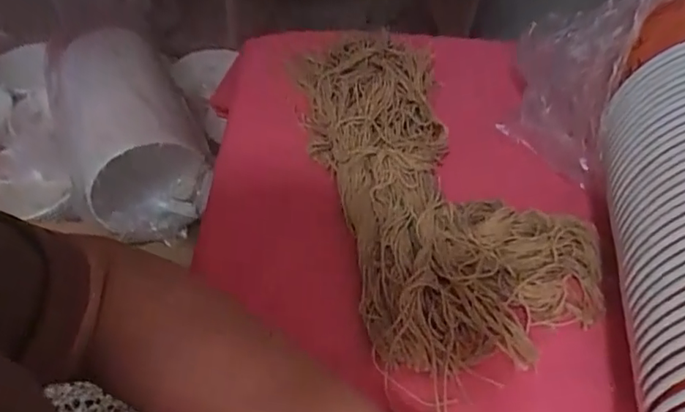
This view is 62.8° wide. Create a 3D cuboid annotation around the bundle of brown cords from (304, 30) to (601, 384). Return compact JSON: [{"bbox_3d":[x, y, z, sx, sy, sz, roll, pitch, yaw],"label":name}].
[{"bbox_3d":[0.077,-0.041,0.497,0.201,0.052,0.378,-8,48,-12],"label":"bundle of brown cords"}]

